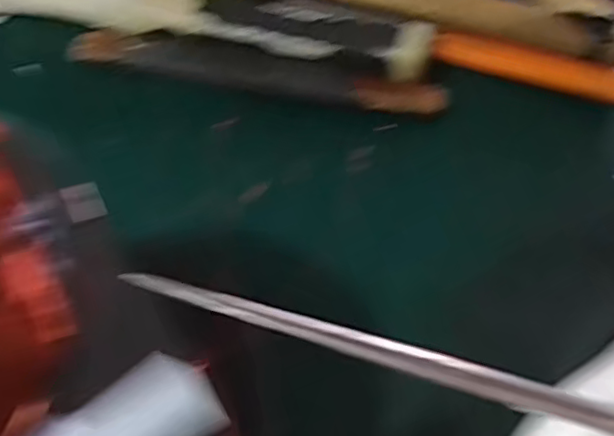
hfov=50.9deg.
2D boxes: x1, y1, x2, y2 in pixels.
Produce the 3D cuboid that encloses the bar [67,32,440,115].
[{"bbox_3d":[-0.037,-0.091,0.383,0.234,0.006,0.030,12,59,11],"label":"bar"}]

